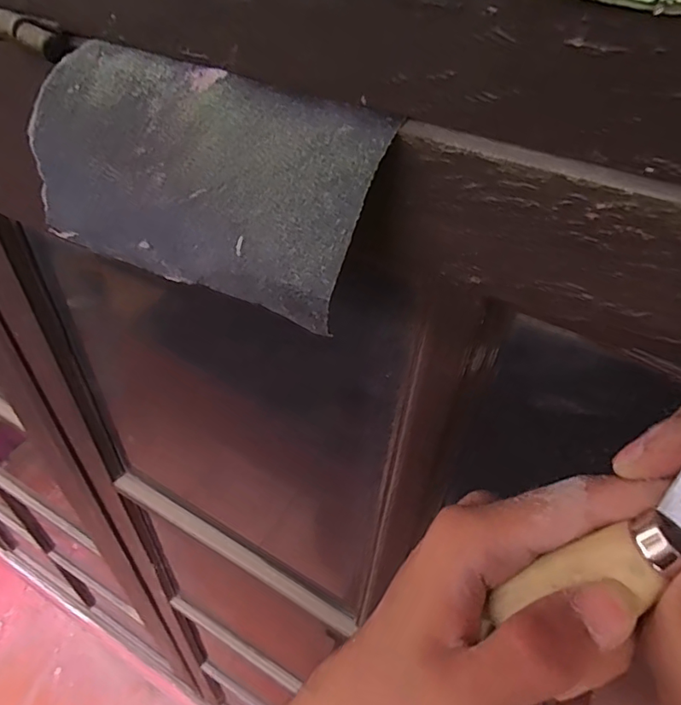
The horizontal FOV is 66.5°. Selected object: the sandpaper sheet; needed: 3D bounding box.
[{"bbox_3d":[-0.054,-0.064,0.188,0.136,0.075,0.017,21,4,18],"label":"sandpaper sheet"}]

